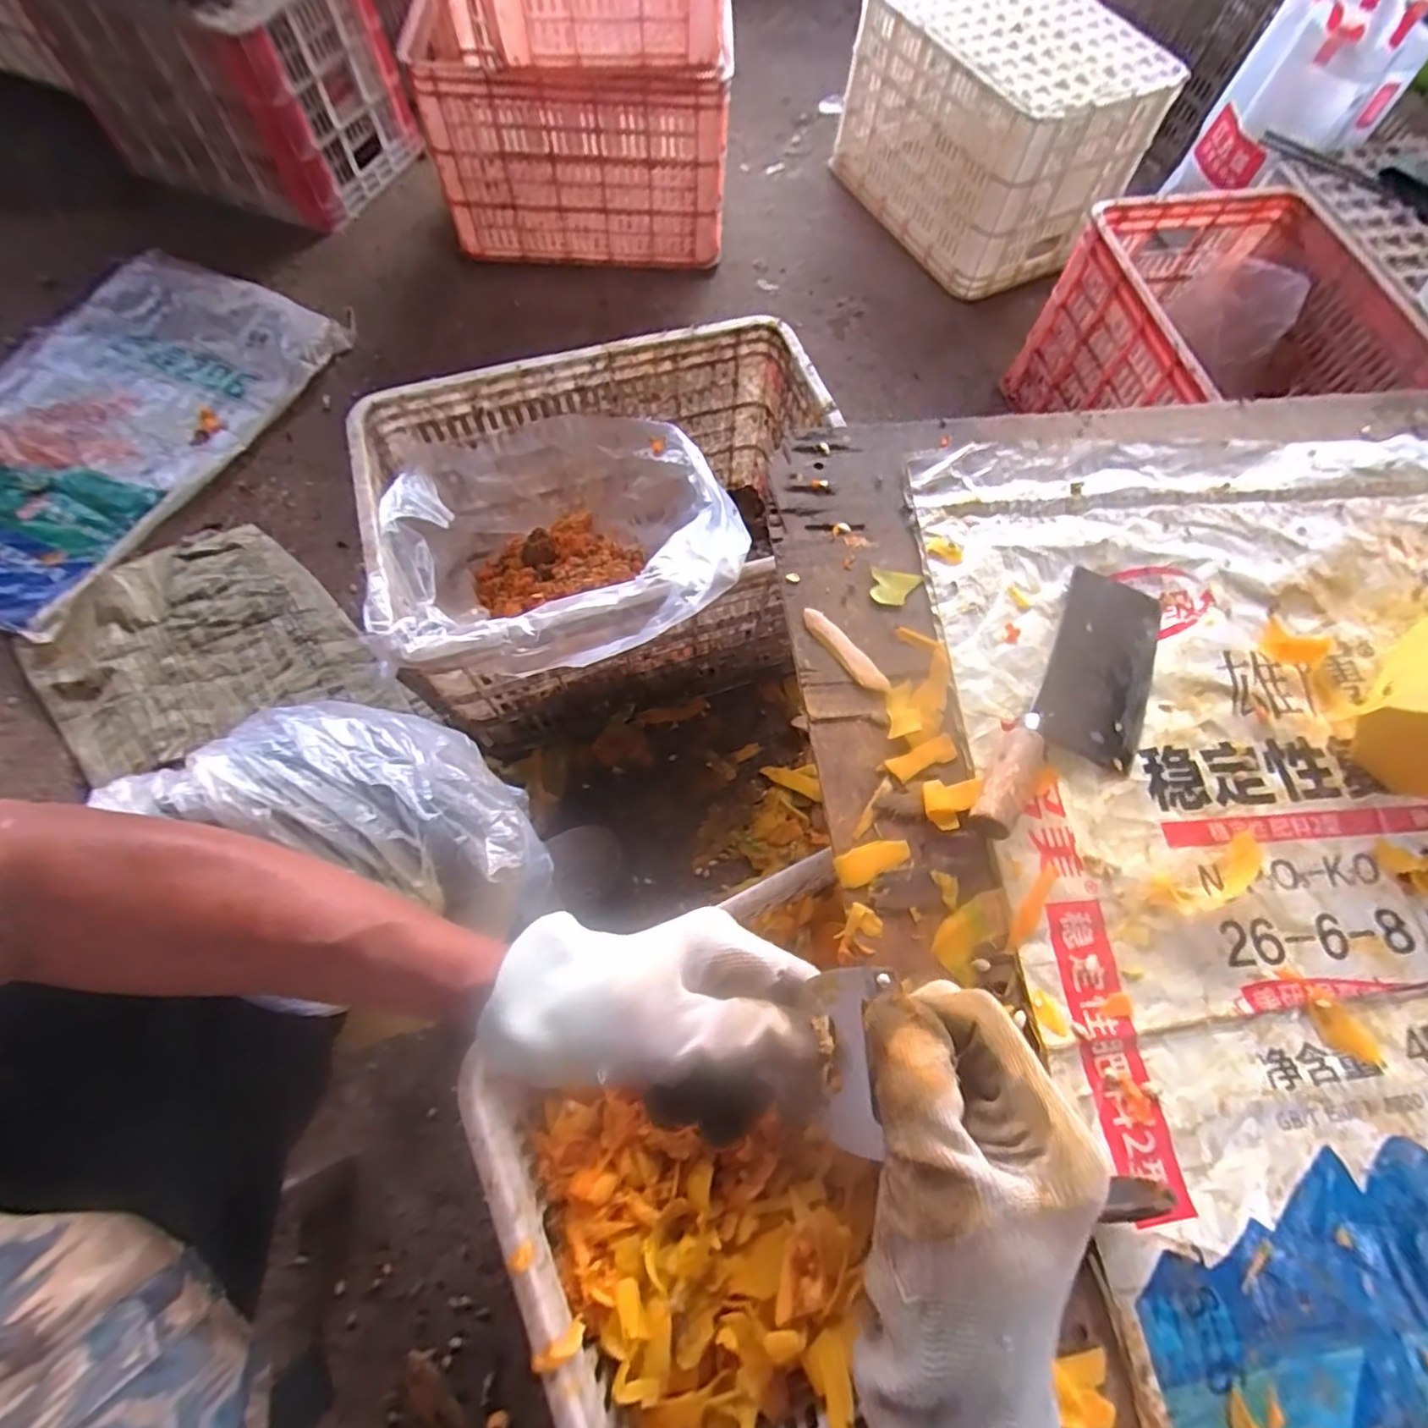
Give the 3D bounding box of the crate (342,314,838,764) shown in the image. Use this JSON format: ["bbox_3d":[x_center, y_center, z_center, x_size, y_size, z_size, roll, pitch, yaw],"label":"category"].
[{"bbox_3d":[-0.109,-0.200,0.781,0.513,0.282,0.381,-18,71,-9],"label":"crate"}]

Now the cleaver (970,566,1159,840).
[{"bbox_3d":[0.285,-0.008,0.473,0.088,0.033,0.268,31,71,9],"label":"cleaver"}]

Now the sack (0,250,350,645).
[{"bbox_3d":[-0.945,-0.447,0.967,0.411,0.065,0.675,29,70,8],"label":"sack"}]

